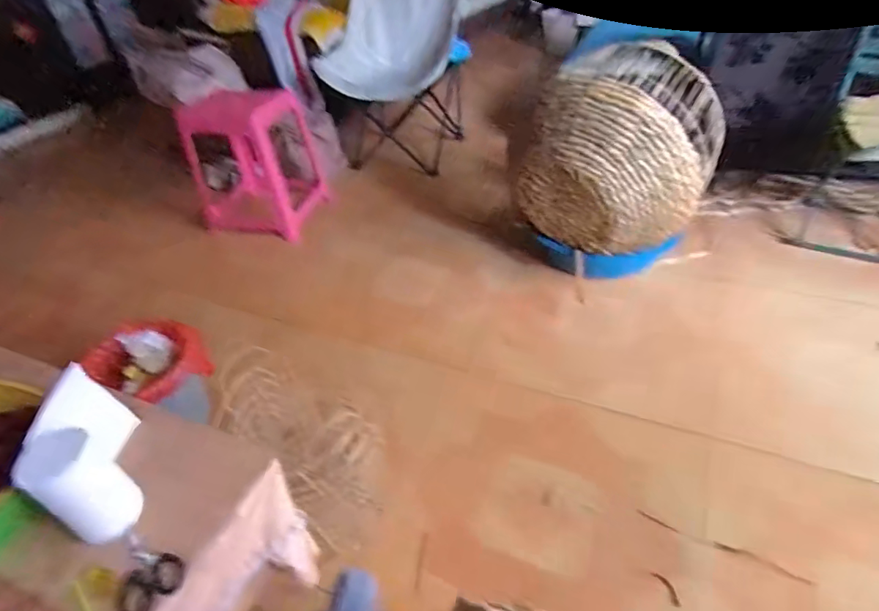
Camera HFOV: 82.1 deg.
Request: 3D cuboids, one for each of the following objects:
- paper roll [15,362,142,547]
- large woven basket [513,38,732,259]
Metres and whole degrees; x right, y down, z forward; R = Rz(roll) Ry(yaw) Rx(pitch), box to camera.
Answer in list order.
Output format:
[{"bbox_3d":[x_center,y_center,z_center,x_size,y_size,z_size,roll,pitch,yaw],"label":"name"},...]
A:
[{"bbox_3d":[-0.427,0.175,0.612,0.068,0.126,0.184,-19,42,-15],"label":"paper roll"},{"bbox_3d":[0.474,-0.411,1.361,0.457,0.424,0.380,27,50,32],"label":"large woven basket"}]

